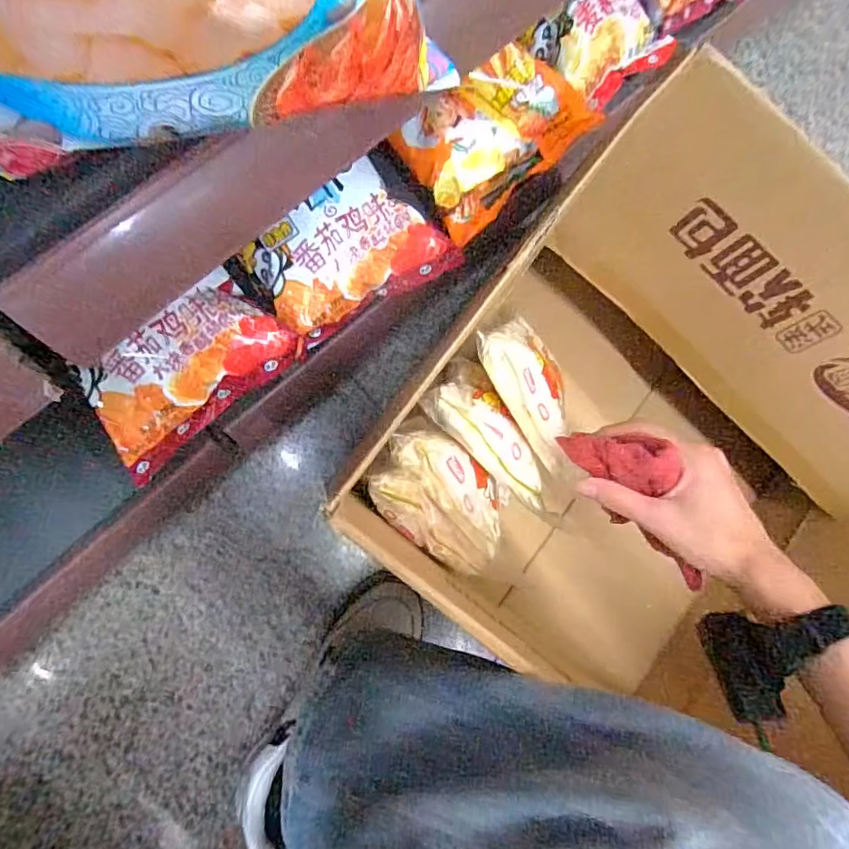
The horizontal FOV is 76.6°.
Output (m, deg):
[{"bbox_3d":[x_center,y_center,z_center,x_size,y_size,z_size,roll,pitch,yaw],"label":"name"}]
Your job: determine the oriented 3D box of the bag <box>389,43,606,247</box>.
[{"bbox_3d":[0.064,-0.250,0.468,0.148,0.057,0.098,-38,95,-11],"label":"bag"}]

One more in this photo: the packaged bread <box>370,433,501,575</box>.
[{"bbox_3d":[0.016,0.065,0.480,0.126,0.062,0.090,33,81,-8],"label":"packaged bread"}]

